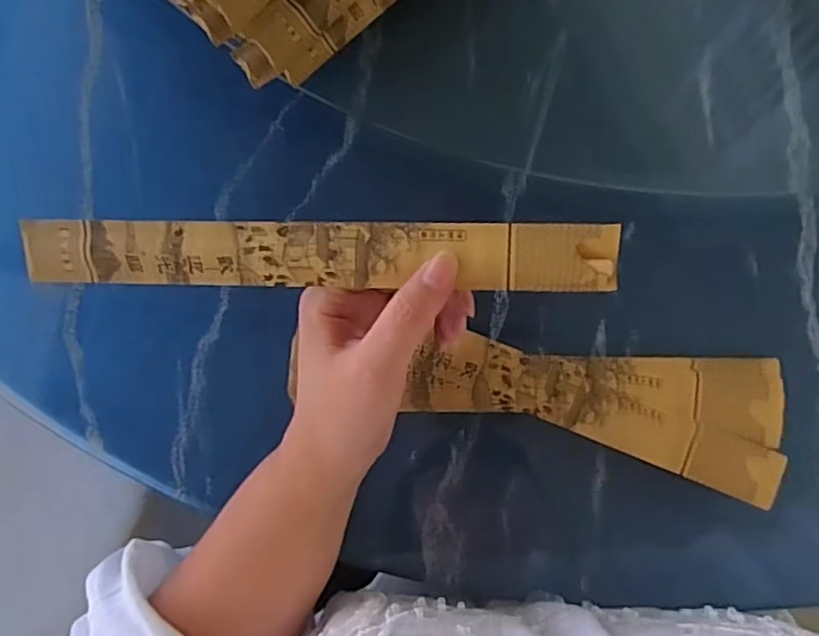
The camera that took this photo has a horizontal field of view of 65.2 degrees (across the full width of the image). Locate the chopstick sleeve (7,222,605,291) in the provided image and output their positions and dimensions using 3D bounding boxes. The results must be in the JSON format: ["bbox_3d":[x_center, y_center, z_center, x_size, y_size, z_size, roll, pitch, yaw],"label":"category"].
[{"bbox_3d":[-0.043,-0.027,0.276,0.254,0.004,0.028,1,103,7],"label":"chopstick sleeve"}]

